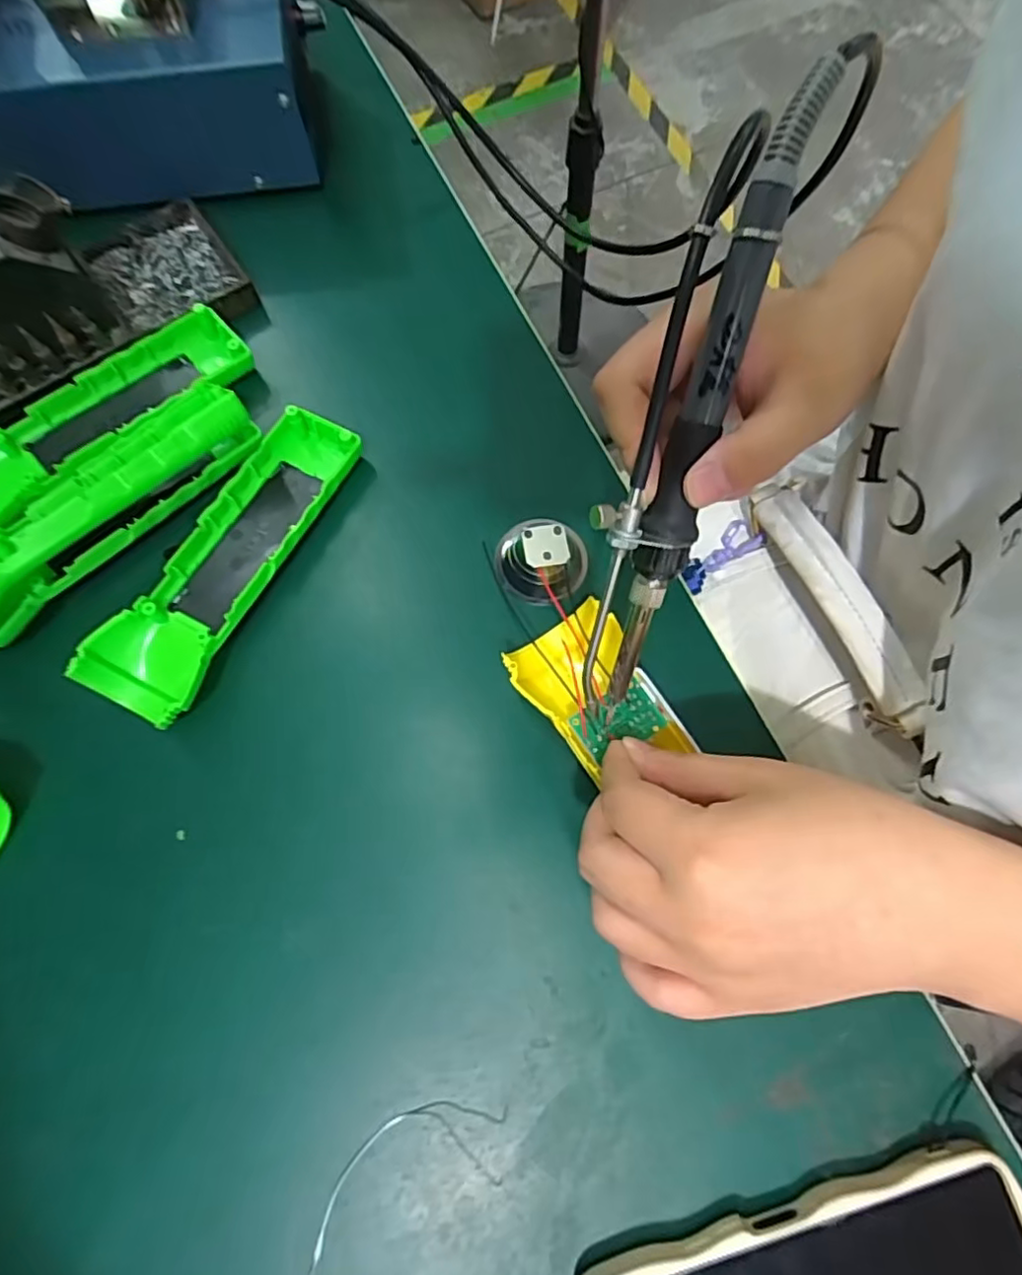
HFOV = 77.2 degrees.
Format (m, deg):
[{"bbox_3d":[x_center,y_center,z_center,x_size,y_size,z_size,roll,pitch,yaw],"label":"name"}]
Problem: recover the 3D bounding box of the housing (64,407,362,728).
[{"bbox_3d":[-0.131,-0.038,0.302,0.052,0.027,0.159,24,75,6],"label":"housing"}]

